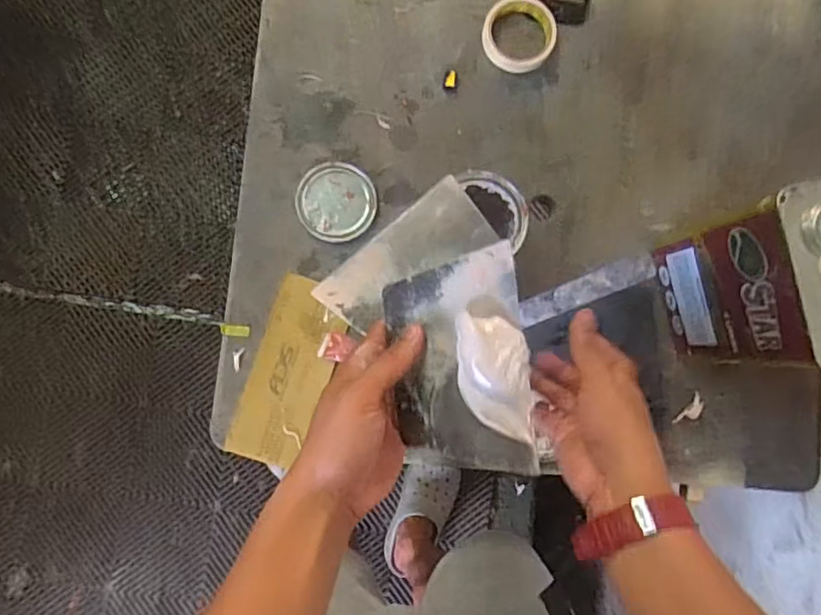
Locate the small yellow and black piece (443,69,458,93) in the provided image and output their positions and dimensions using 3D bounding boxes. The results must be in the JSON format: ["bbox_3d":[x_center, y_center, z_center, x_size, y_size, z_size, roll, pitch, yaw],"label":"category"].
[{"bbox_3d":[0.053,-0.295,0.757,0.019,0.004,0.029,8,85,-1],"label":"small yellow and black piece"}]

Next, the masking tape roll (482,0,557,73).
[{"bbox_3d":[0.142,-0.357,0.760,0.093,0.019,0.093,0,85,-2],"label":"masking tape roll"}]

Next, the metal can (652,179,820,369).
[{"bbox_3d":[0.379,-0.021,0.634,0.105,0.258,0.162,-11,86,-3],"label":"metal can"}]

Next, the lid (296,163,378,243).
[{"bbox_3d":[-0.094,-0.133,0.737,0.099,0.012,0.097,0,85,-2],"label":"lid"}]

